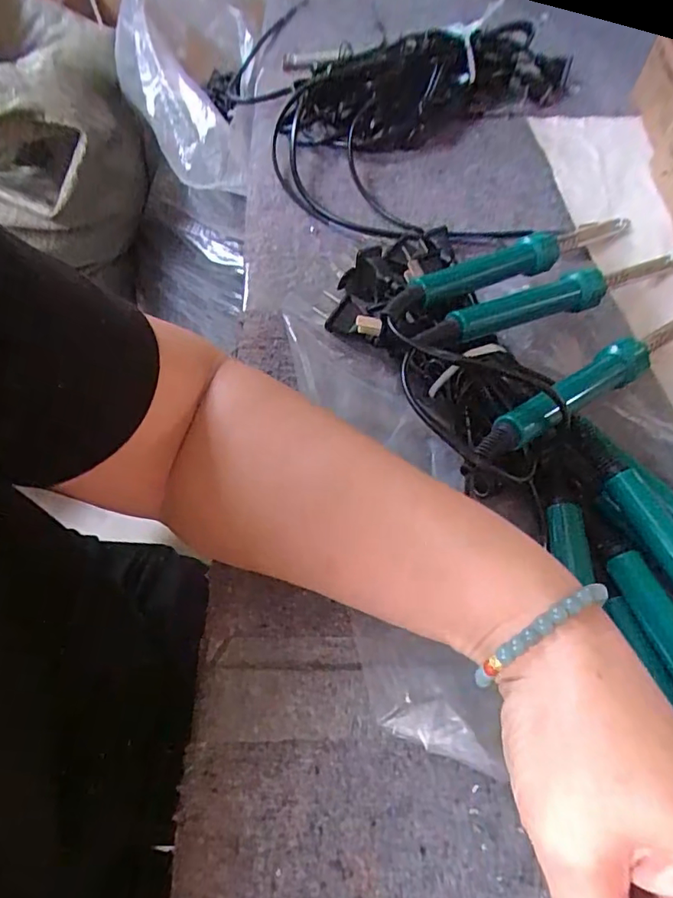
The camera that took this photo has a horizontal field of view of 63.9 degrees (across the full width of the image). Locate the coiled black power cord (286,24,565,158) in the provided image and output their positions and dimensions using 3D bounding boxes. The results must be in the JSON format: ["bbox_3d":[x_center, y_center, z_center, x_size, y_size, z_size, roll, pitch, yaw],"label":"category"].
[{"bbox_3d":[0.079,-0.282,0.425,0.246,0.056,0.055,-14,62,-7],"label":"coiled black power cord"}]

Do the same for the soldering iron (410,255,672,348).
[{"bbox_3d":[0.140,-0.093,0.320,0.230,0.020,0.017,-22,63,-27],"label":"soldering iron"}]

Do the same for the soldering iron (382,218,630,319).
[{"bbox_3d":[0.120,-0.119,0.335,0.222,0.021,0.019,-26,64,-29],"label":"soldering iron"}]

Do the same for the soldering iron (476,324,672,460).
[{"bbox_3d":[0.147,-0.041,0.291,0.223,0.021,0.018,-27,63,-32],"label":"soldering iron"}]

